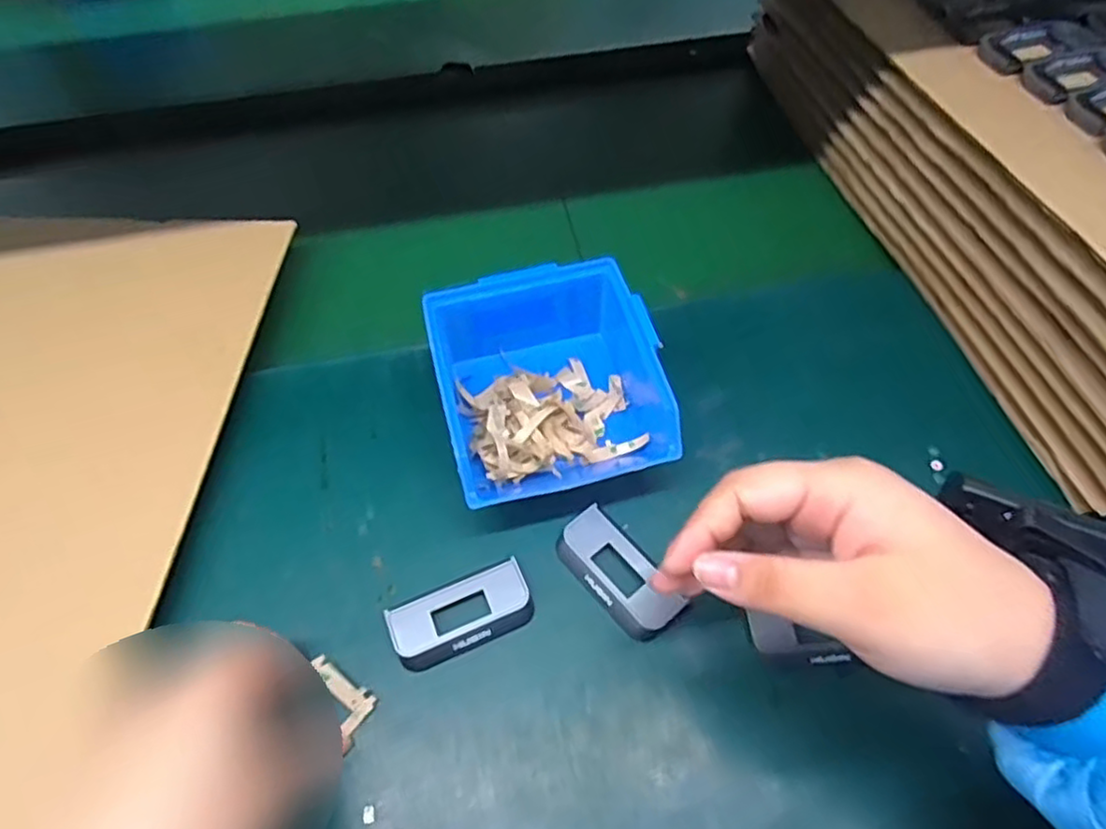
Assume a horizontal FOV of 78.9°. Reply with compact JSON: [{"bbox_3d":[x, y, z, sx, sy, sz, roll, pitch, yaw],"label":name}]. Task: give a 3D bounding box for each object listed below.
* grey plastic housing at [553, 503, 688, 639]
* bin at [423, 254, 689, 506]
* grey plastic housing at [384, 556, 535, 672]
[{"bbox_3d":[0.035,0.085,0.366,0.037,0.008,0.074,-32,62,-19],"label":"grey plastic housing"},{"bbox_3d":[-0.003,-0.017,0.406,0.124,0.065,0.134,-12,57,-7],"label":"bin"},{"bbox_3d":[-0.048,0.107,0.357,0.074,0.007,0.036,-22,58,-13],"label":"grey plastic housing"}]

